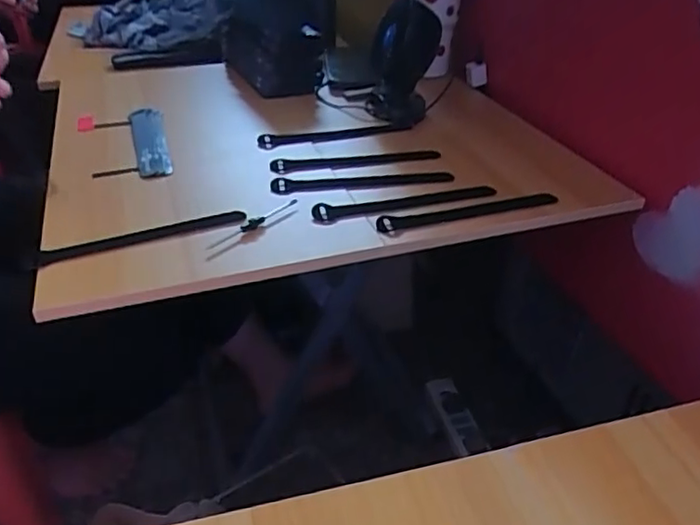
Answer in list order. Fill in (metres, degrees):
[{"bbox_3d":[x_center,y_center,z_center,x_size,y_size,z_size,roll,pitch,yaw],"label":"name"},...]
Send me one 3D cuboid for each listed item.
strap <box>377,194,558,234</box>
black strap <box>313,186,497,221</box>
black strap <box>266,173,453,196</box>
[{"bbox_3d":[0.125,-0.054,0.613,0.213,0.007,0.024,-14,37,-19],"label":"strap"},{"bbox_3d":[0.060,-0.063,0.612,0.205,0.005,0.021,-13,36,-18],"label":"black strap"},{"bbox_3d":[0.015,-0.087,0.644,0.199,0.004,0.032,-5,31,-12],"label":"black strap"}]

